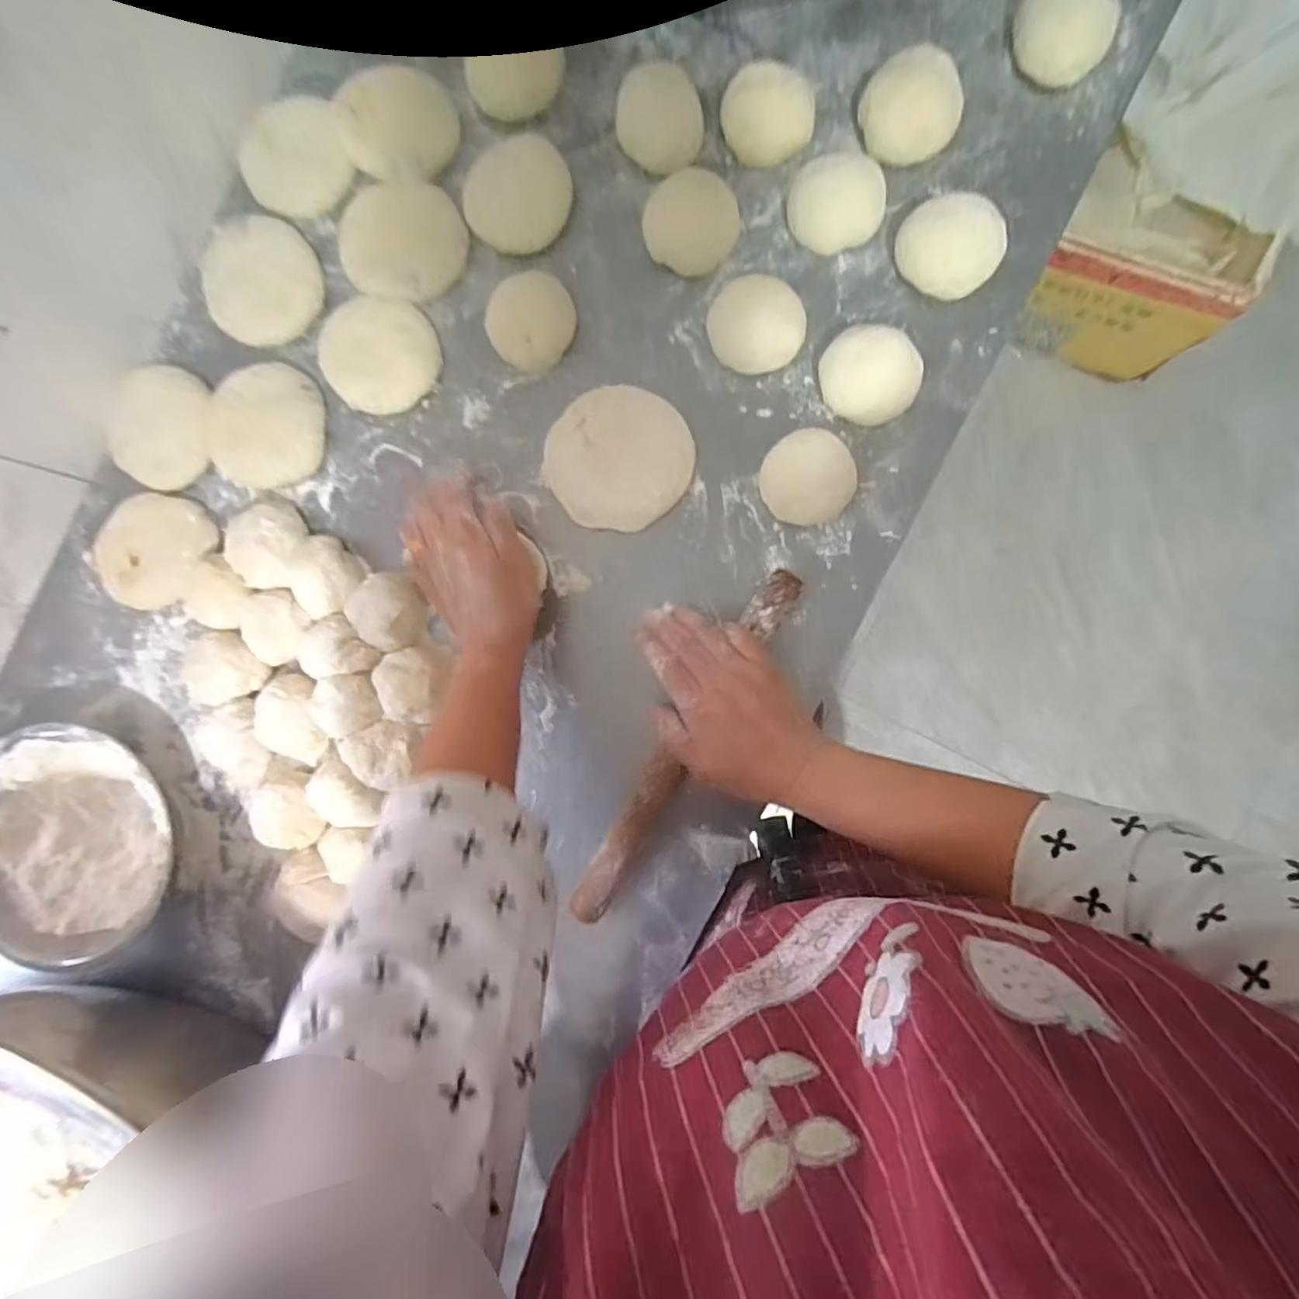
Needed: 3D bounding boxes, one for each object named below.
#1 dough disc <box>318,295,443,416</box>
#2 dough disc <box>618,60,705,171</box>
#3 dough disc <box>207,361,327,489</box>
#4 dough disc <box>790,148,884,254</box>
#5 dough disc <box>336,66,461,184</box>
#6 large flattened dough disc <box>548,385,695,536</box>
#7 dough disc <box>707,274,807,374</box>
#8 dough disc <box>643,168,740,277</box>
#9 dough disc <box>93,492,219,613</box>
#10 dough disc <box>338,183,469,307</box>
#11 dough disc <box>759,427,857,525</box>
[{"bbox_3d":[-0.211,-0.227,0.469,0.093,0.020,0.086,0,91,4],"label":"dough disc"},{"bbox_3d":[0.008,-0.392,0.451,0.061,0.023,0.061,0,91,4],"label":"dough disc"},{"bbox_3d":[-0.295,-0.173,0.471,0.077,0.031,0.094,18,92,4],"label":"dough disc"},{"bbox_3d":[0.135,-0.323,0.440,0.064,0.026,0.063,0,91,4],"label":"dough disc"},{"bbox_3d":[-0.192,-0.398,0.465,0.086,0.017,0.074,2,91,4],"label":"dough disc"},{"bbox_3d":[-0.023,-0.144,0.462,0.105,0.008,0.105,0,91,4],"label":"large flattened dough disc"},{"bbox_3d":[0.077,-0.233,0.444,0.065,0.031,0.060,0,91,4],"label":"dough disc"},{"bbox_3d":[0.031,-0.311,0.448,0.067,0.026,0.060,-15,90,4],"label":"dough disc"},{"bbox_3d":[-0.392,-0.078,0.483,0.088,0.017,0.091,0,91,4],"label":"dough disc"},{"bbox_3d":[-0.191,-0.314,0.470,0.096,0.011,0.088,7,91,4],"label":"dough disc"},{"bbox_3d":[0.115,-0.125,0.447,0.064,0.027,0.065,0,91,4],"label":"dough disc"}]

